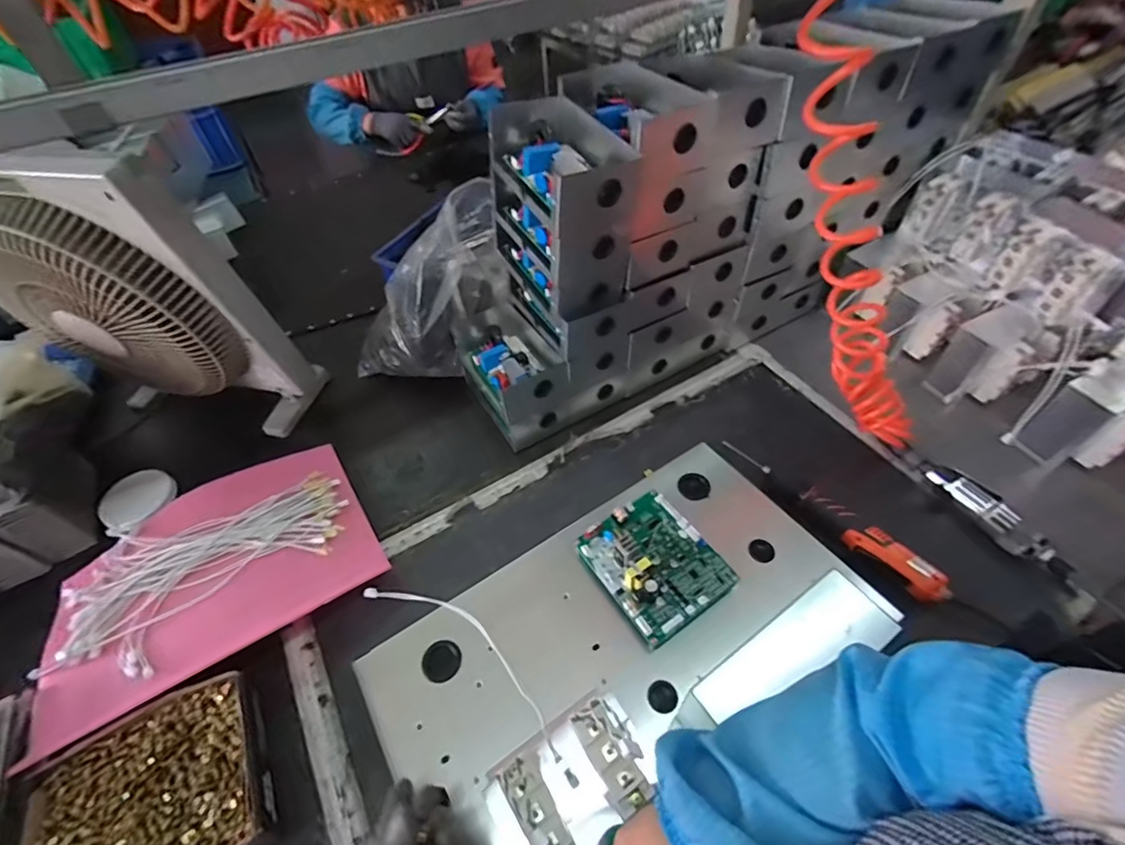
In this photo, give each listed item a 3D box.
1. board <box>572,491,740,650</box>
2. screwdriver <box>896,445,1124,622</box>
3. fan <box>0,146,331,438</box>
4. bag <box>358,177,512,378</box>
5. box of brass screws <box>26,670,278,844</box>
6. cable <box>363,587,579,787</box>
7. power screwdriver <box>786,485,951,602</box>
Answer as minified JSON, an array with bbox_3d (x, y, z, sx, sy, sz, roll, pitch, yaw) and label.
[{"bbox_3d":[0.106,0.153,0.577,0.131,0.039,0.149,-29,55,-17],"label":"board"},{"bbox_3d":[0.572,0.136,0.640,0.033,0.046,0.305,-28,55,-17],"label":"screwdriver"},{"bbox_3d":[-0.586,-0.160,0.711,0.316,0.384,0.150,7,52,10],"label":"fan"},{"bbox_3d":[-0.218,-0.188,0.788,0.258,0.262,0.128,-26,54,-15],"label":"bag"},{"bbox_3d":[-0.395,0.373,0.492,0.199,0.048,0.180,-26,54,-16],"label":"box of brass screws"},{"bbox_3d":[-0.099,0.257,0.556,0.321,0.033,0.059,29,59,25],"label":"cable"},{"bbox_3d":[0.385,0.149,0.644,0.041,0.031,0.196,-34,57,-21],"label":"power screwdriver"}]

